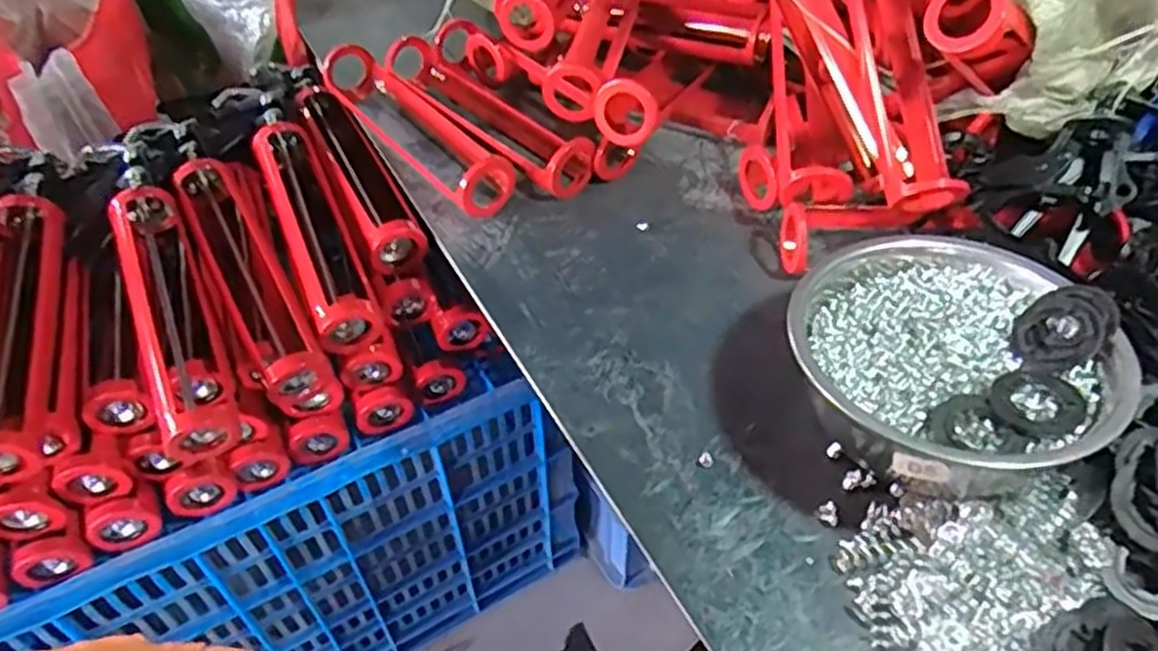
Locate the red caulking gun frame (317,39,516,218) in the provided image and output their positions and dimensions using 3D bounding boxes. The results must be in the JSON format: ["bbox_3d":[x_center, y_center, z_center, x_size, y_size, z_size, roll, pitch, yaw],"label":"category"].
[{"bbox_3d":[-0.150,-0.182,0.696,0.062,0.055,0.259,-31,55,-25],"label":"red caulking gun frame"}]

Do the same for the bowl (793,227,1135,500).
[{"bbox_3d":[0.223,0.021,0.475,0.179,0.075,0.167,0,48,0],"label":"bowl"}]

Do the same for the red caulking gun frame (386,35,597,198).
[{"bbox_3d":[-0.089,-0.194,0.715,0.065,0.050,0.257,-34,55,-26],"label":"red caulking gun frame"}]

